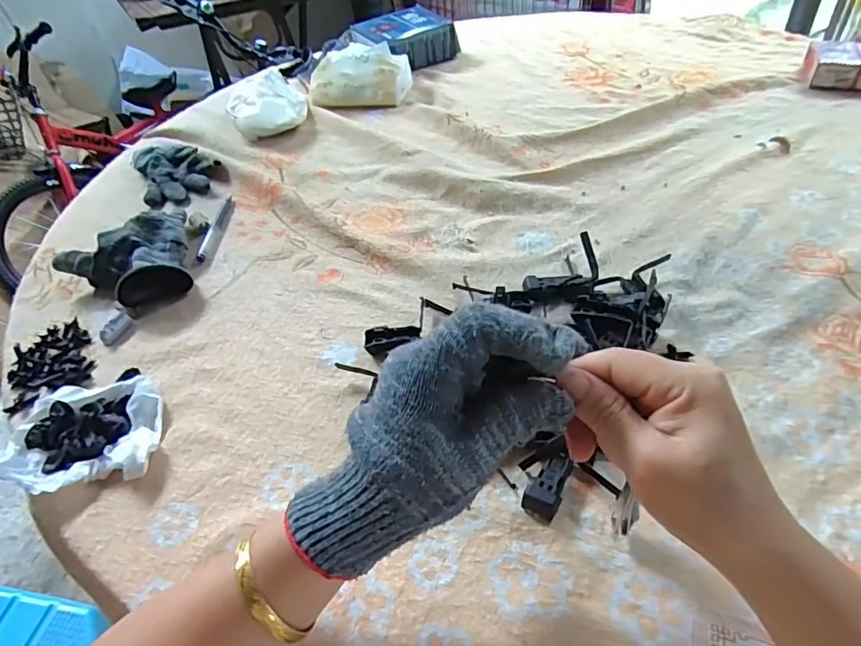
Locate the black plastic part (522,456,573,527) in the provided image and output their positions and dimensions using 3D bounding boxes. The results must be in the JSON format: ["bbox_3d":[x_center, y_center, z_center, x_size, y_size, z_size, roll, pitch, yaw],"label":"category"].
[{"bbox_3d":[0.075,0.102,0.322,0.019,0.014,0.041,24,52,28],"label":"black plastic part"}]

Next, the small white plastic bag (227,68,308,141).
[{"bbox_3d":[-0.235,-0.315,0.748,0.105,0.052,0.107,-14,45,-8],"label":"small white plastic bag"}]

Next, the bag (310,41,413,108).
[{"bbox_3d":[-0.108,-0.370,0.777,0.149,0.064,0.069,0,45,7],"label":"bag"}]

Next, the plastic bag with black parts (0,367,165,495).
[{"bbox_3d":[-0.256,0.075,0.382,0.110,0.027,0.098,-11,44,-4],"label":"plastic bag with black parts"}]

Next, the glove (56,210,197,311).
[{"bbox_3d":[-0.288,-0.060,0.508,0.126,0.040,0.107,-30,49,-23],"label":"glove"}]

